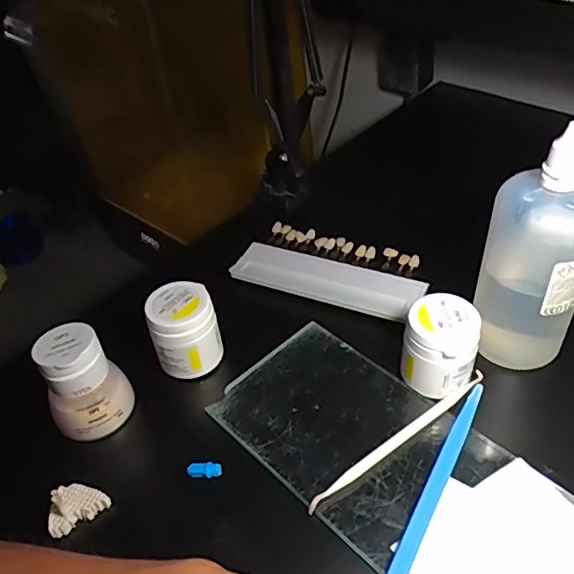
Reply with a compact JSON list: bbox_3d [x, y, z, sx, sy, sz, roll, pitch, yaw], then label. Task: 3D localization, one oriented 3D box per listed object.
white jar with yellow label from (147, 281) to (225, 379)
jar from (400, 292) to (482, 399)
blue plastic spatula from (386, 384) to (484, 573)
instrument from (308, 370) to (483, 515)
[{"bbox_3d":[-0.067,0.031,0.373,0.042,0.055,0.040,-3,43,3],"label":"white jar with yellow label"},{"bbox_3d":[0.095,0.037,0.345,0.042,0.052,0.041,-3,43,3],"label":"jar"},{"bbox_3d":[0.084,0.106,0.308,0.011,0.007,0.137,20,50,25],"label":"blue plastic spatula"},{"bbox_3d":[0.069,0.088,0.329,0.139,0.007,0.007,-30,48,-23],"label":"instrument"}]

